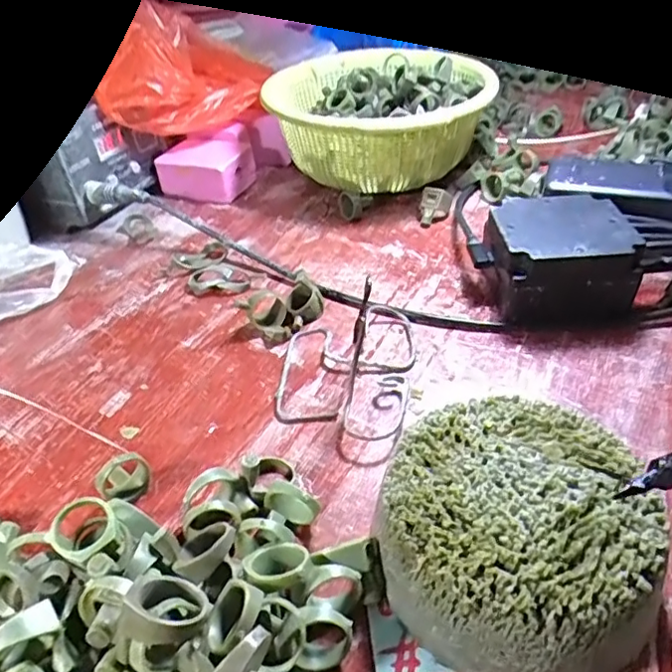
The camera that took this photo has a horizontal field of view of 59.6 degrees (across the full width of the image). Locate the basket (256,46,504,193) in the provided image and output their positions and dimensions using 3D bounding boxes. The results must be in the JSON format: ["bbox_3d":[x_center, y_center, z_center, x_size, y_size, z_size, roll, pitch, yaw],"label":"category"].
[{"bbox_3d":[0.034,-0.186,0.521,0.170,0.095,0.163,-3,39,2],"label":"basket"}]

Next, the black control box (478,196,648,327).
[{"bbox_3d":[0.139,-0.048,0.372,0.086,0.051,0.082,-5,39,-1],"label":"black control box"}]

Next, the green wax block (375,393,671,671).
[{"bbox_3d":[0.067,0.075,0.230,0.097,0.046,0.101,-1,39,4],"label":"green wax block"}]

